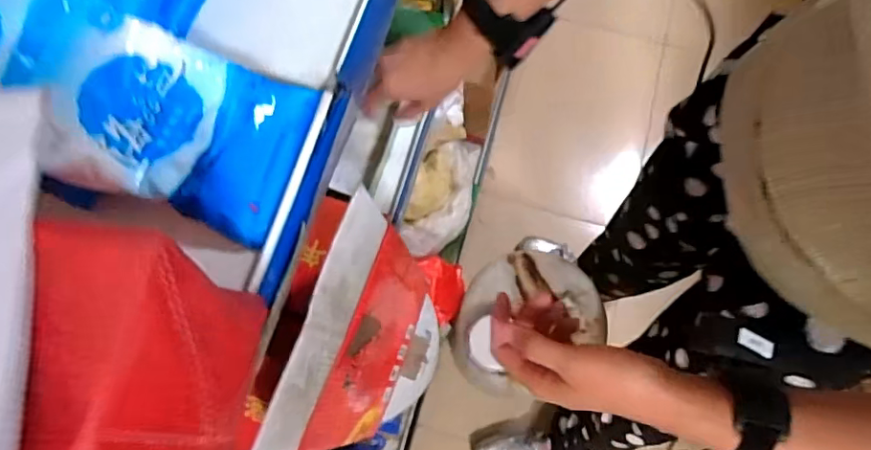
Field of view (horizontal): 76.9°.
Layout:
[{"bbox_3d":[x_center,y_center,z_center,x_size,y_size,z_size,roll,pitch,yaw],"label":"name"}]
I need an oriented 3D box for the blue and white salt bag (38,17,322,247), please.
[{"bbox_3d":[-0.162,-0.062,0.340,0.147,0.032,0.106,22,71,-19],"label":"blue and white salt bag"}]

